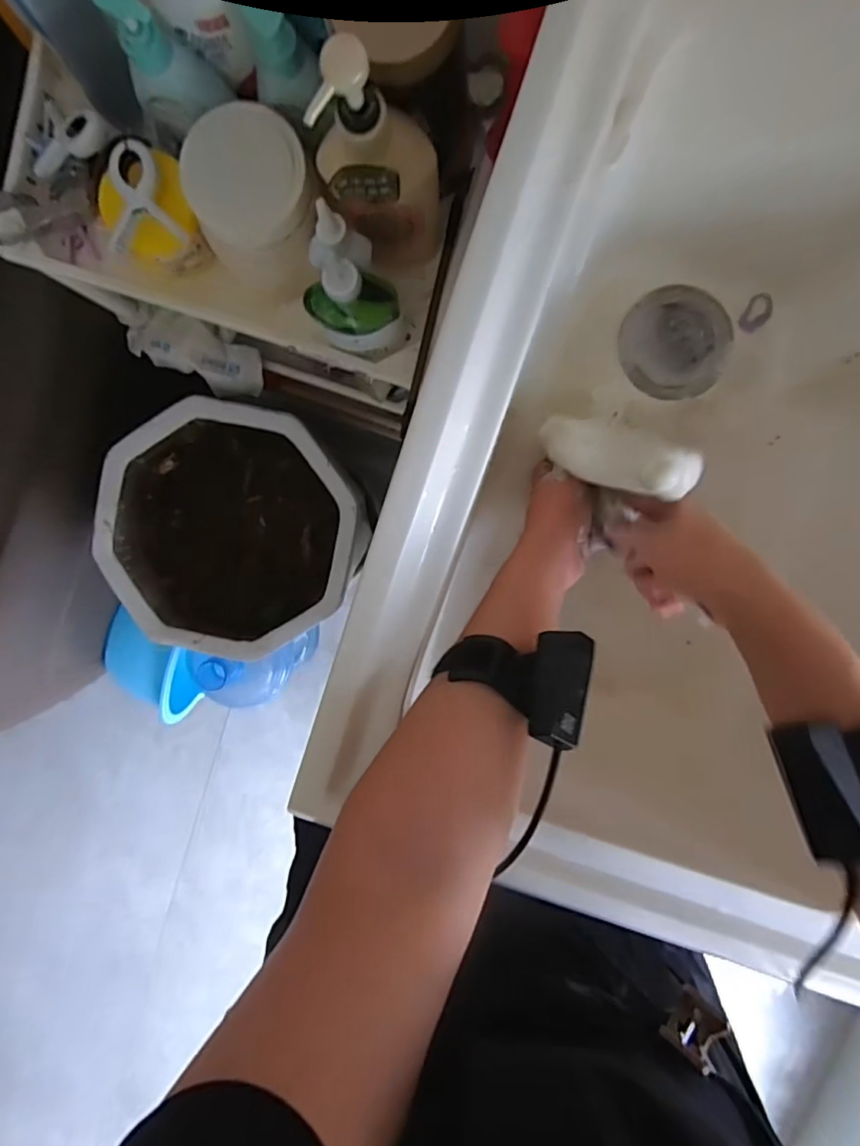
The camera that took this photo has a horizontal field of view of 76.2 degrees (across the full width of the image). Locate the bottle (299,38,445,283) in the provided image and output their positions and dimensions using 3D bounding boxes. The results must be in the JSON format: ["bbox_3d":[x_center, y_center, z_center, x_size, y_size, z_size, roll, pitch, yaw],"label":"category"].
[{"bbox_3d":[-0.037,-0.312,0.428,0.078,0.194,0.069,19,97,-1],"label":"bottle"}]

